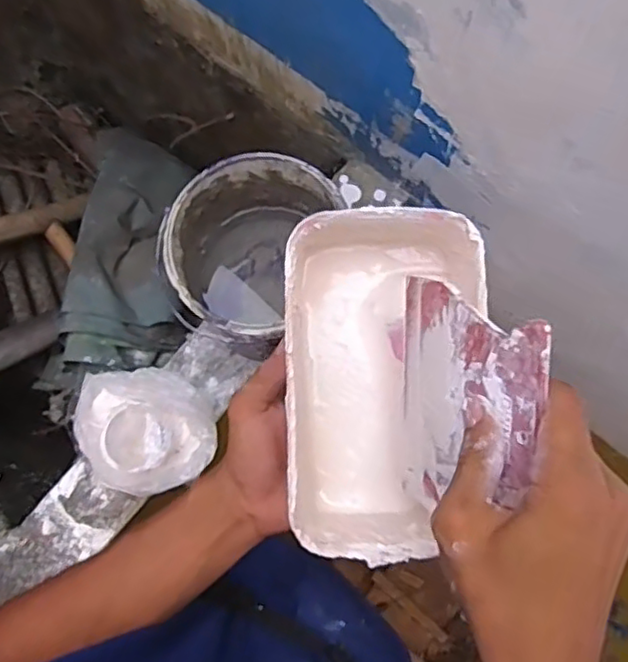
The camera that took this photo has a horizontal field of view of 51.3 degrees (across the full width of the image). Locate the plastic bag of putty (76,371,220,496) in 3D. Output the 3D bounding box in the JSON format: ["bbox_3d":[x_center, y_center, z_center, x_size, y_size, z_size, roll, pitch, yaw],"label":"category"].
[{"bbox_3d":[-0.191,0.110,0.729,0.153,0.082,0.133,-1,78,0],"label":"plastic bag of putty"}]

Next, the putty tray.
[{"bbox_3d":[0.032,0.029,0.391,0.106,0.080,0.192,8,86,2],"label":"putty tray"}]

